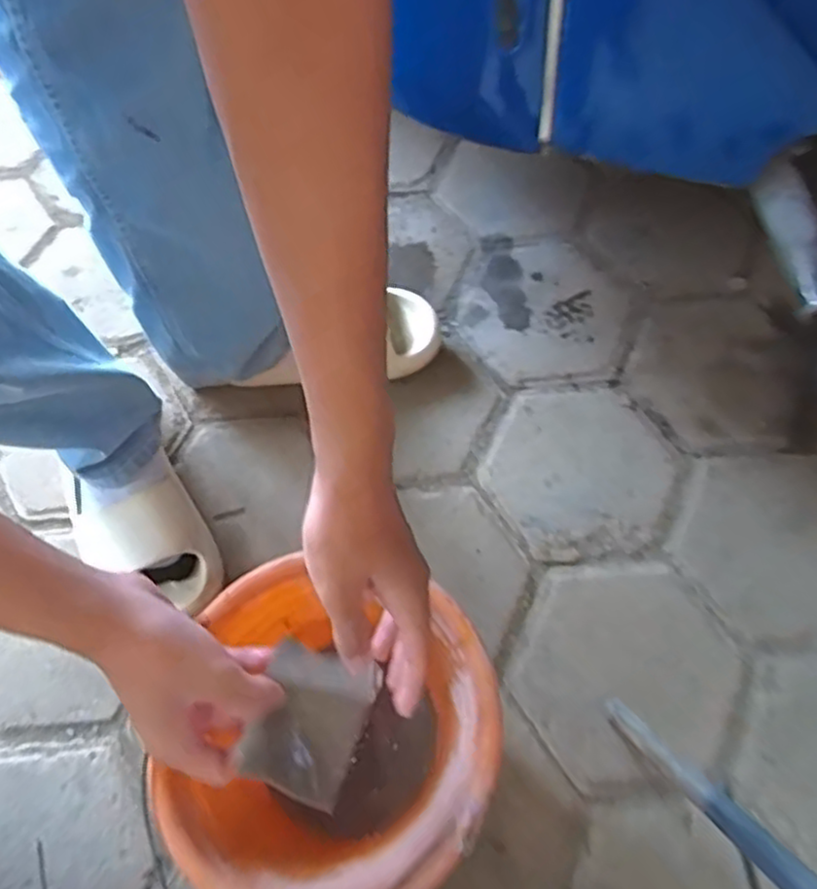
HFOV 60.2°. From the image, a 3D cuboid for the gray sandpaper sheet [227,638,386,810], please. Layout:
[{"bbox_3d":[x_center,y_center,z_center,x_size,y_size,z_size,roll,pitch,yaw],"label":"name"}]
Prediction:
[{"bbox_3d":[-0.061,0.170,0.436,0.067,0.016,0.090,29,41,-9],"label":"gray sandpaper sheet"}]

